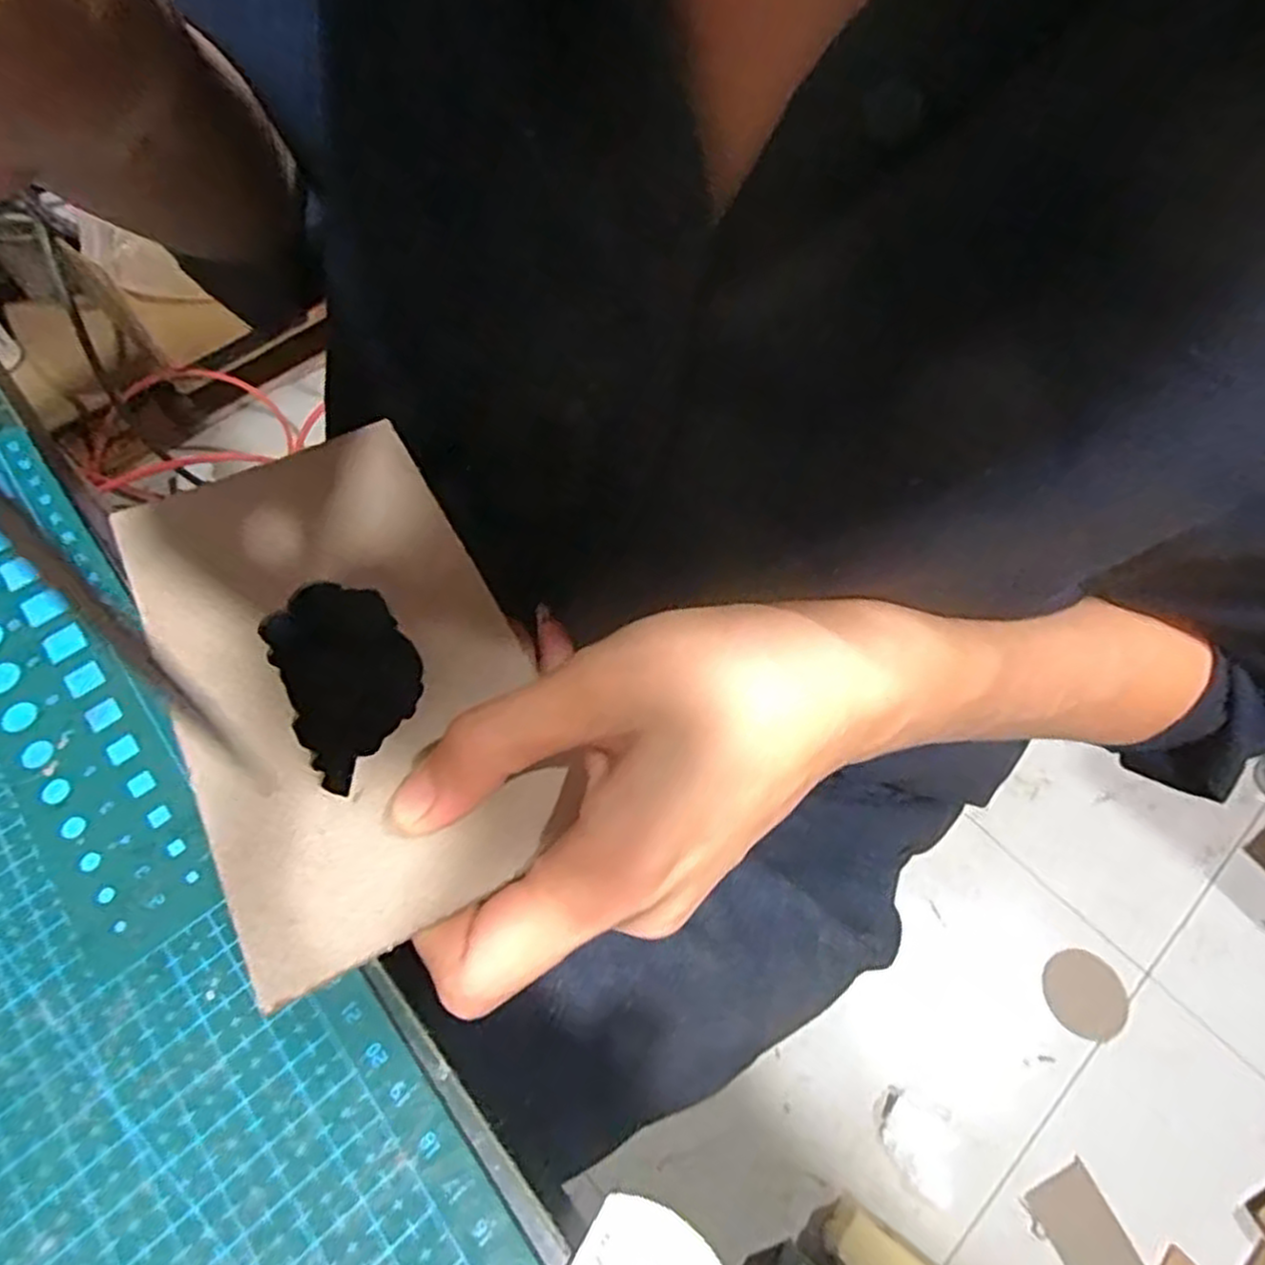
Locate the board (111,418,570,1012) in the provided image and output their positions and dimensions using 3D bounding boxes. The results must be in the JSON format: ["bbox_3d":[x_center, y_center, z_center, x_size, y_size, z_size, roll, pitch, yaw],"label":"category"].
[{"bbox_3d":[-0.082,0.005,0.209,0.089,0.004,0.157,-25,63,-18],"label":"board"}]

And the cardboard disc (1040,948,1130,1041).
[{"bbox_3d":[0.519,0.415,0.870,0.091,0.008,0.089,-3,58,5],"label":"cardboard disc"}]

